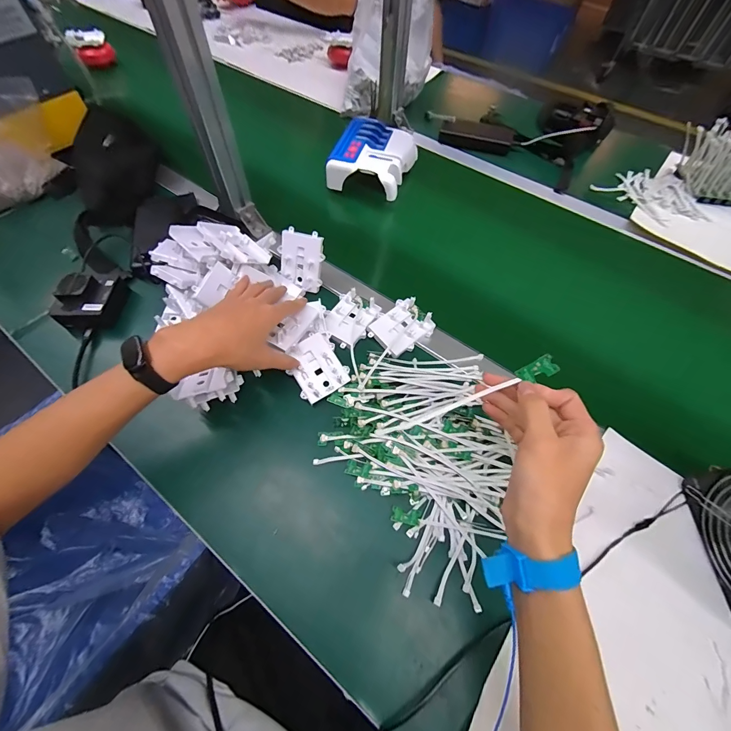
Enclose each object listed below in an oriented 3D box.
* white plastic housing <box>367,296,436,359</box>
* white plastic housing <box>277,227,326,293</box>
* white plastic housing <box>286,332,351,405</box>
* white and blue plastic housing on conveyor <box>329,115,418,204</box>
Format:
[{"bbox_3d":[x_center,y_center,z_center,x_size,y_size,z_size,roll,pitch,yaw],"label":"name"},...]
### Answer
[{"bbox_3d":[0.051,-0.055,0.492,0.065,0.021,0.081,41,67,19],"label":"white plastic housing"},{"bbox_3d":[-0.097,-0.159,0.520,0.067,0.083,0.015,16,26,5],"label":"white plastic housing"},{"bbox_3d":[-0.063,0.002,0.445,0.066,0.018,0.076,-30,68,-15],"label":"white plastic housing"},{"bbox_3d":[0.017,-0.396,0.650,0.135,0.043,0.165,18,61,8],"label":"white and blue plastic housing on conveyor"}]

